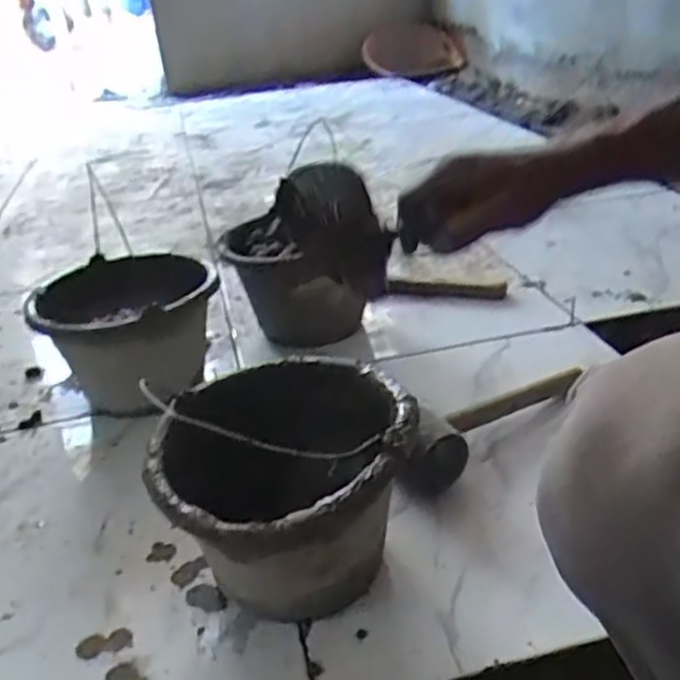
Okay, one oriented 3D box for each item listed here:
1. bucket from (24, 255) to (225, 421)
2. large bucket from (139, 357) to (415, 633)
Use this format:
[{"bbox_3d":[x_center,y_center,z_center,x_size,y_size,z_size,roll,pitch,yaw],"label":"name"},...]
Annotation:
[{"bbox_3d":[-0.279,-0.015,0.985,0.225,0.157,0.257,-9,28,-8],"label":"bucket"},{"bbox_3d":[-0.041,0.140,0.647,0.223,0.164,0.213,-4,28,2],"label":"large bucket"}]

